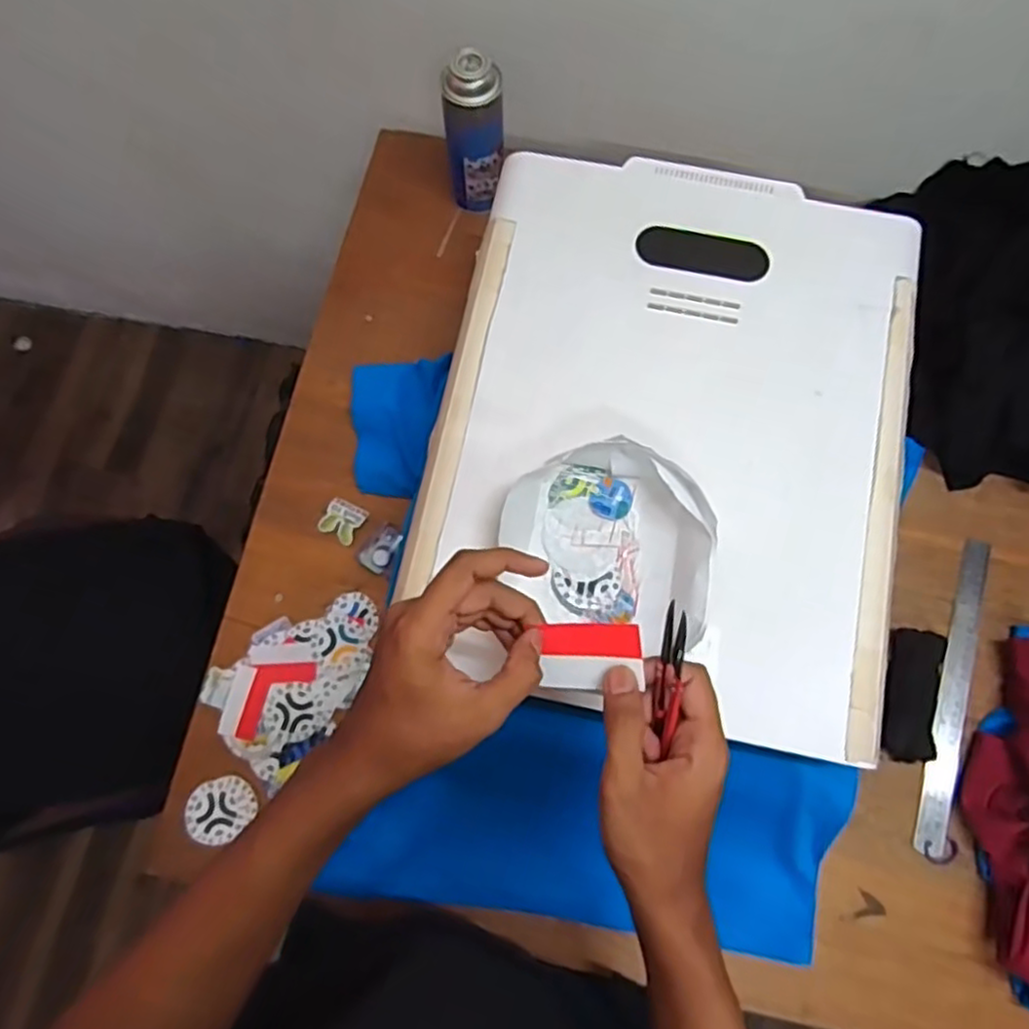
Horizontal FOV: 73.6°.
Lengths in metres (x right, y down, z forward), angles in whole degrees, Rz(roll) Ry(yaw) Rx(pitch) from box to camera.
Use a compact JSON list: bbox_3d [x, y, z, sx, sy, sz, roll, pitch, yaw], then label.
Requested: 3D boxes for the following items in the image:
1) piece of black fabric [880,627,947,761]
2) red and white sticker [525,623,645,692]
[{"bbox_3d":[0.400,0.180,0.687,0.058,0.016,0.129,15,73,3],"label":"piece of black fabric"},{"bbox_3d":[0.045,0.081,0.395,0.055,0.004,0.036,-2,86,14],"label":"red and white sticker"}]

